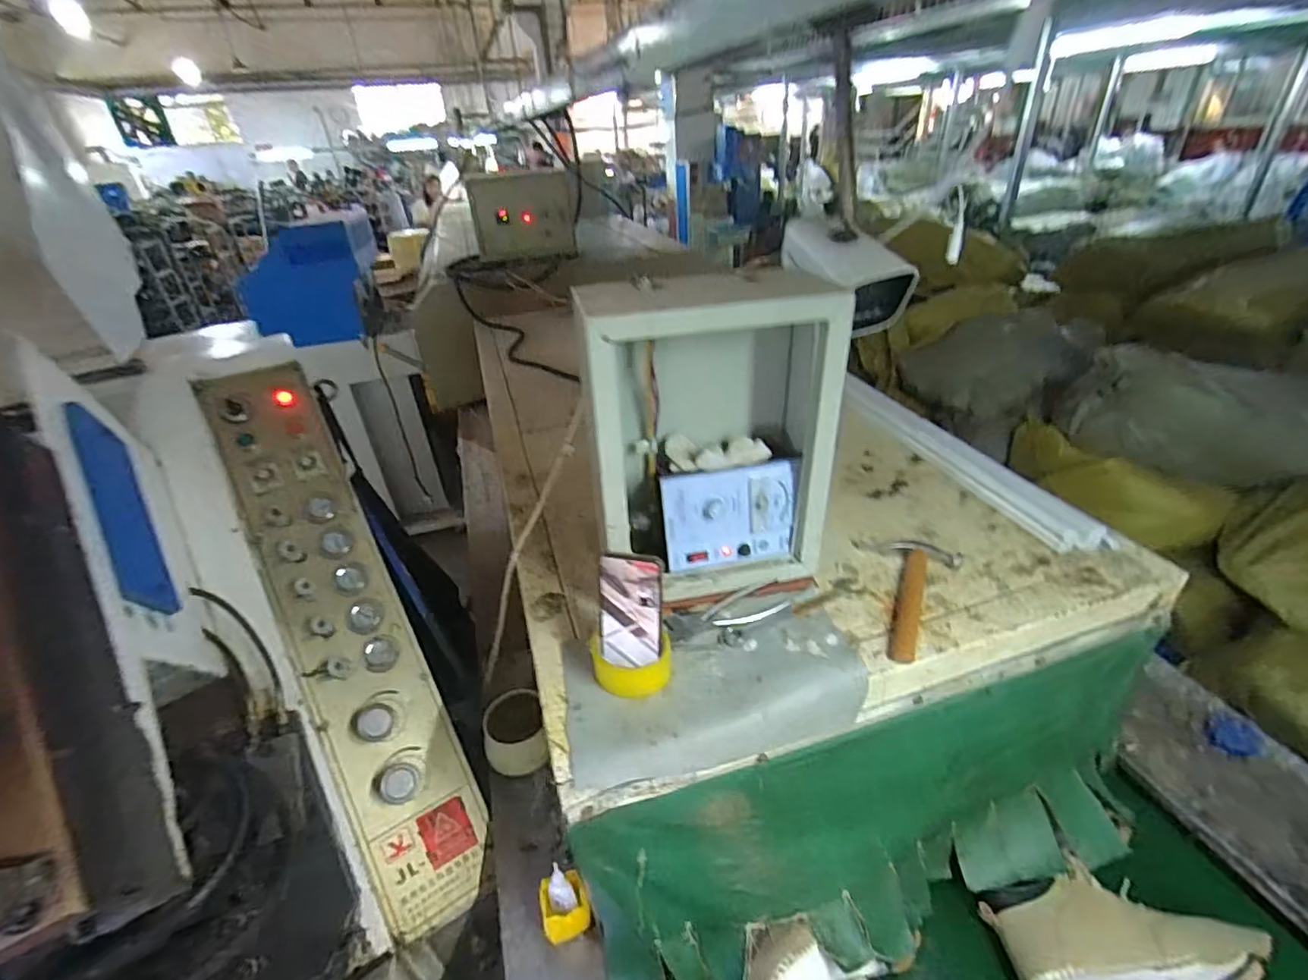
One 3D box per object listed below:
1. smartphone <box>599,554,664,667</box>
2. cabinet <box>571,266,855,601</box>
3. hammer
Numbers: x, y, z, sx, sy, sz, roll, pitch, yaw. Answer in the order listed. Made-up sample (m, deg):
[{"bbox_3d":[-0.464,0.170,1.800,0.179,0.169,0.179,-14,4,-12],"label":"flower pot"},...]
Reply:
[{"bbox_3d":[-0.028,0.144,0.671,0.076,0.144,0.009,4,20,11],"label":"smartphone"},{"bbox_3d":[0.074,-0.063,0.774,0.316,0.403,0.216,-9,32,-8],"label":"cabinet"},{"bbox_3d":[0.328,0.140,0.780,0.137,0.027,0.229,15,37,29],"label":"hammer"}]

